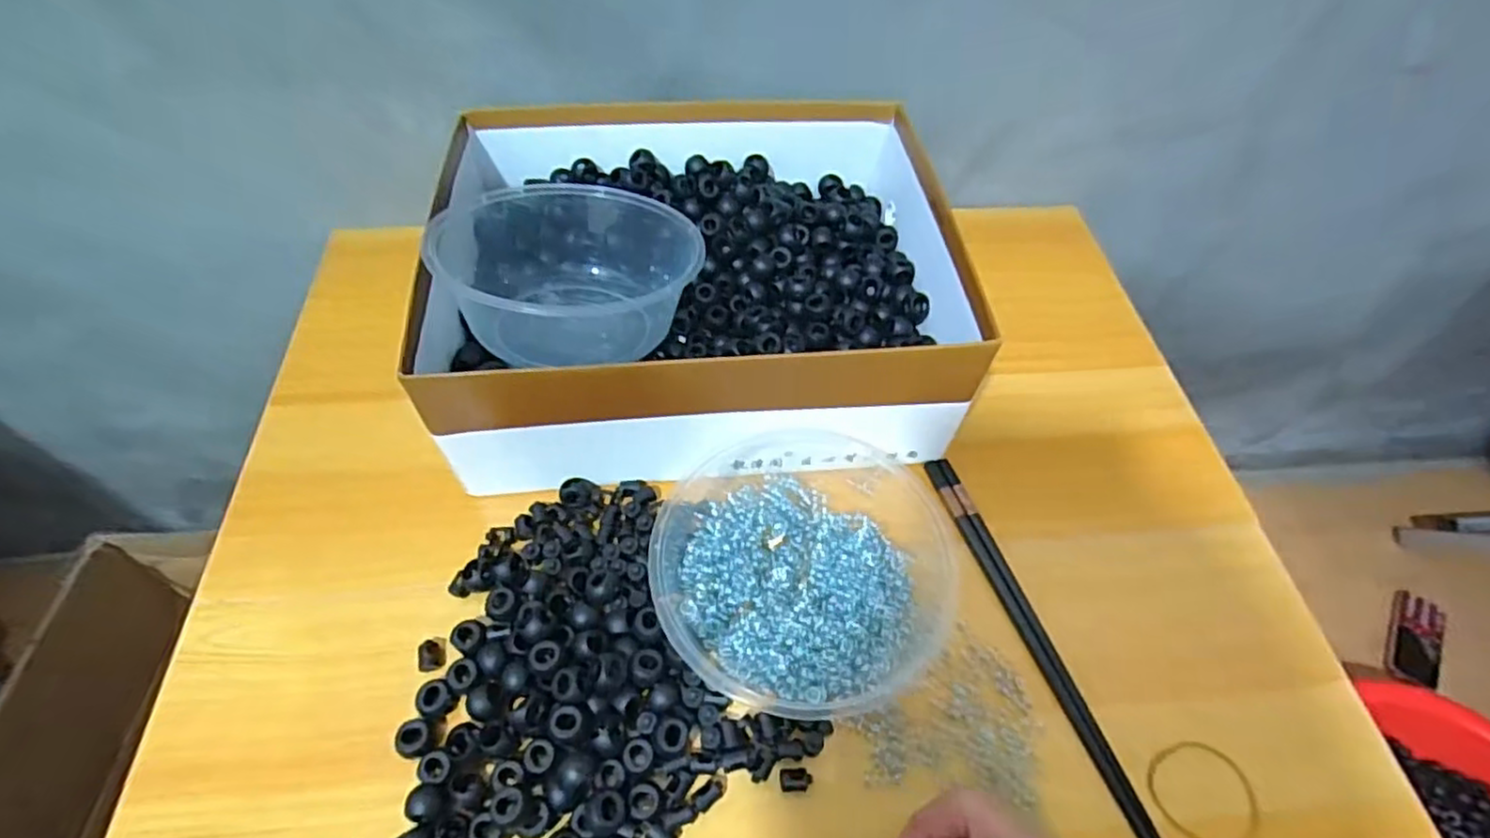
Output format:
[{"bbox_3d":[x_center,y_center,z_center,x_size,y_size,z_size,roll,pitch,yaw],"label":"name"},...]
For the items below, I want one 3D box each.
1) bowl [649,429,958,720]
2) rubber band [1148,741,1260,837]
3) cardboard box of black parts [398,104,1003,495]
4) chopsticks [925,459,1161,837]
[{"bbox_3d":[0.034,0.070,0.358,0.150,0.053,0.155,1,55,-2],"label":"bowl"},{"bbox_3d":[0.218,0.177,0.327,0.049,0.004,0.045,1,55,-2],"label":"rubber band"},{"bbox_3d":[-0.024,-0.088,0.437,0.305,0.100,0.239,-4,55,-5],"label":"cardboard box of black parts"},{"bbox_3d":[0.156,0.119,0.358,0.014,0.005,0.234,-15,57,-13],"label":"chopsticks"}]

